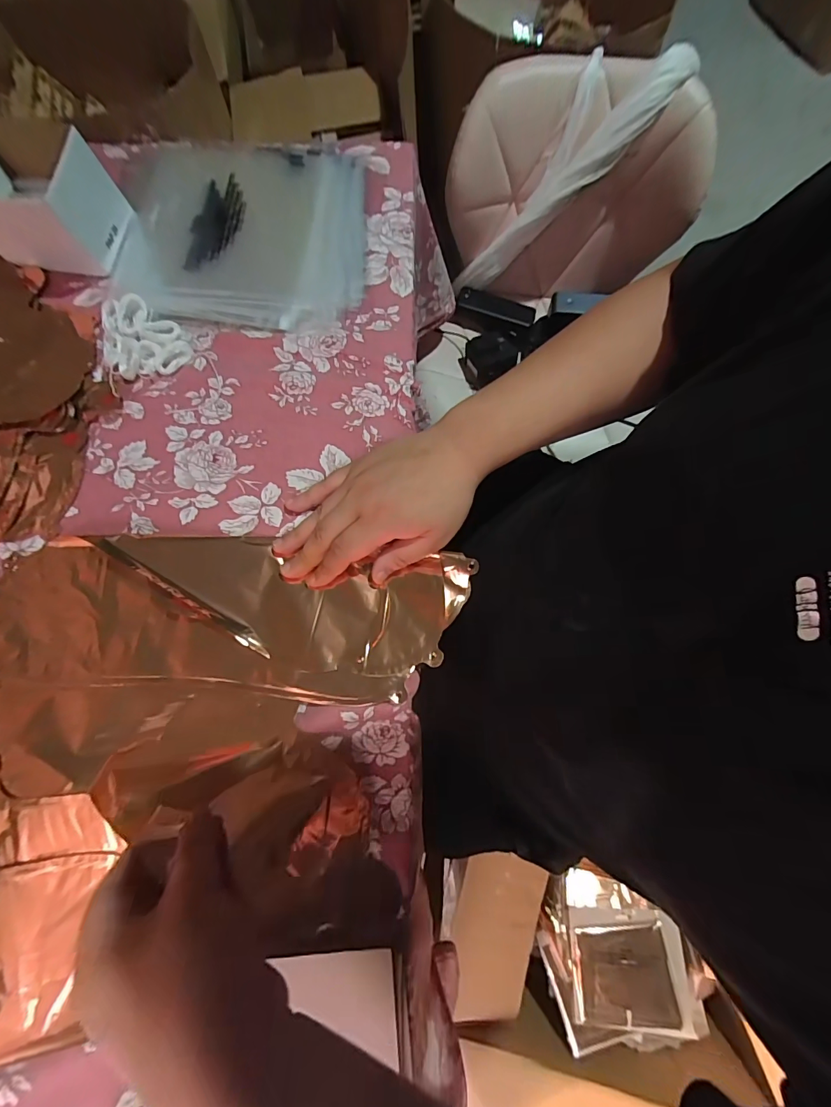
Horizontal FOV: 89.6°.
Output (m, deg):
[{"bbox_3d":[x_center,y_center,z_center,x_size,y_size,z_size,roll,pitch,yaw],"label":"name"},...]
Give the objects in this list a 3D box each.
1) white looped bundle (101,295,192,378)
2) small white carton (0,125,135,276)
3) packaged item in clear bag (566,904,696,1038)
[{"bbox_3d":[-0.282,-0.218,0.422,0.073,0.021,0.101,-43,80,-9],"label":"white looped bundle"},{"bbox_3d":[-0.384,-0.355,0.426,0.130,0.073,0.093,10,77,3],"label":"small white carton"},{"bbox_3d":[0.374,0.733,0.741,0.185,0.020,0.170,-6,66,14],"label":"packaged item in clear bag"}]

